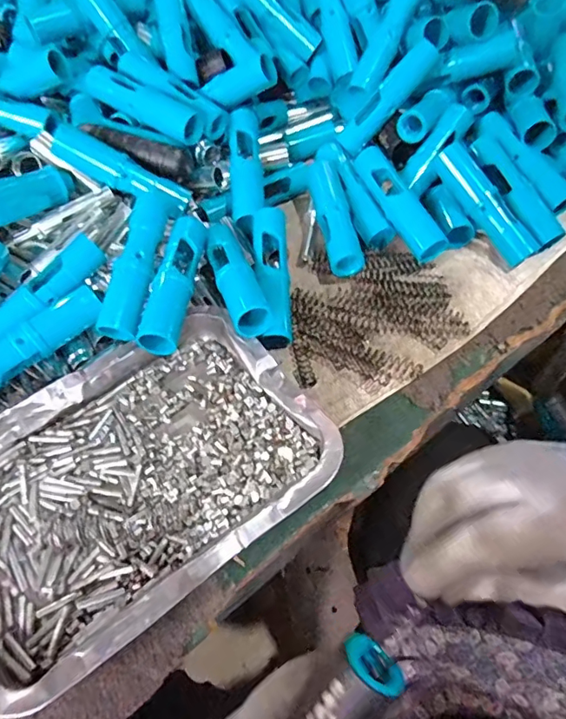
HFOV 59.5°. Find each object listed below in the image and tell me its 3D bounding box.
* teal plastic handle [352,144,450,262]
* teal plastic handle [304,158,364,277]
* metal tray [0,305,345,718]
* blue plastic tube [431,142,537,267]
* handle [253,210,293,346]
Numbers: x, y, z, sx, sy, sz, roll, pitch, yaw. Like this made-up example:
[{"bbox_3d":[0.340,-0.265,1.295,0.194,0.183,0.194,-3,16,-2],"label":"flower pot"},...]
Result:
[{"bbox_3d":[0.104,-0.144,0.454,0.025,0.035,0.126,-23,65,-13],"label":"teal plastic handle"},{"bbox_3d":[0.046,-0.136,0.459,0.029,0.021,0.130,-9,62,-6],"label":"teal plastic handle"},{"bbox_3d":[-0.105,0.072,0.337,0.248,0.030,0.185,-34,67,-18],"label":"metal tray"},{"bbox_3d":[0.182,-0.140,0.445,0.028,0.020,0.120,-34,86,-18],"label":"blue plastic tube"},{"bbox_3d":[-0.009,-0.073,0.418,0.029,0.037,0.121,-3,62,-3],"label":"handle"}]

